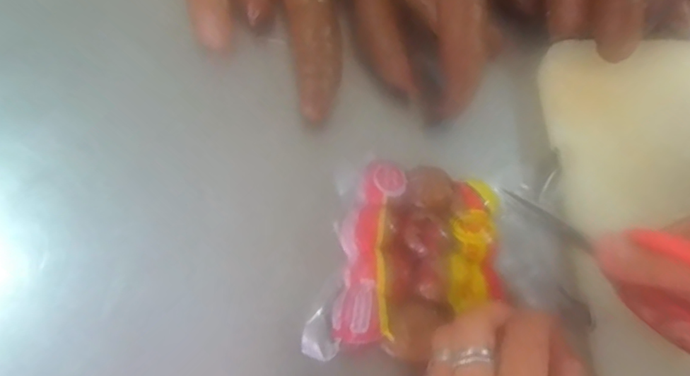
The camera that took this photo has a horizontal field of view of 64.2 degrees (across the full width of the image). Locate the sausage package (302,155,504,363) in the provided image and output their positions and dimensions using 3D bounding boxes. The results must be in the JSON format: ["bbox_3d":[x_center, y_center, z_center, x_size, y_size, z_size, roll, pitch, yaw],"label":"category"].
[{"bbox_3d":[0.038,0.044,0.325,0.097,0.029,0.114,10,64,2],"label":"sausage package"}]

